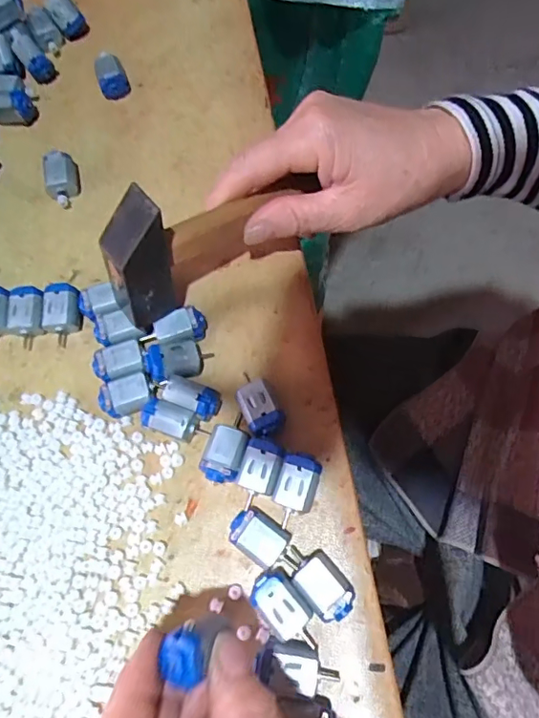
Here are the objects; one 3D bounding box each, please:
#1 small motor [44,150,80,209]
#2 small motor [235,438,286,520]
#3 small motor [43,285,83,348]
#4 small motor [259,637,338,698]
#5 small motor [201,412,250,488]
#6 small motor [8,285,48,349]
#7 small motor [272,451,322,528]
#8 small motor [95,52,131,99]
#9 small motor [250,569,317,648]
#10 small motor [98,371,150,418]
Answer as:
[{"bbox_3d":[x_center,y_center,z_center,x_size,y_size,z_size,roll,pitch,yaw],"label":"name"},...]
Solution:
[{"bbox_3d":[-0.132,-0.113,0.341,0.019,0.019,0.033,-8,68,0],"label":"small motor"},{"bbox_3d":[-0.006,0.060,0.264,0.019,0.017,0.037,16,69,9],"label":"small motor"},{"bbox_3d":[-0.116,-0.026,0.304,0.020,0.017,0.032,1,68,3],"label":"small motor"},{"bbox_3d":[0.013,0.136,0.233,0.033,0.014,0.018,12,69,8],"label":"small motor"},{"bbox_3d":[-0.021,0.047,0.270,0.019,0.017,0.033,16,69,9],"label":"small motor"},{"bbox_3d":[-0.137,-0.024,0.304,0.020,0.016,0.032,1,68,3],"label":"small motor"},{"bbox_3d":[0.013,0.064,0.259,0.019,0.019,0.032,15,69,9],"label":"small motor"},{"bbox_3d":[-0.111,-0.198,0.371,0.019,0.017,0.036,-24,69,-7],"label":"small motor"},{"bbox_3d":[0.007,0.114,0.242,0.017,0.014,0.036,-43,72,-14],"label":"small motor"},{"bbox_3d":[-0.076,0.020,0.283,0.029,0.013,0.018,-18,68,-5],"label":"small motor"}]

